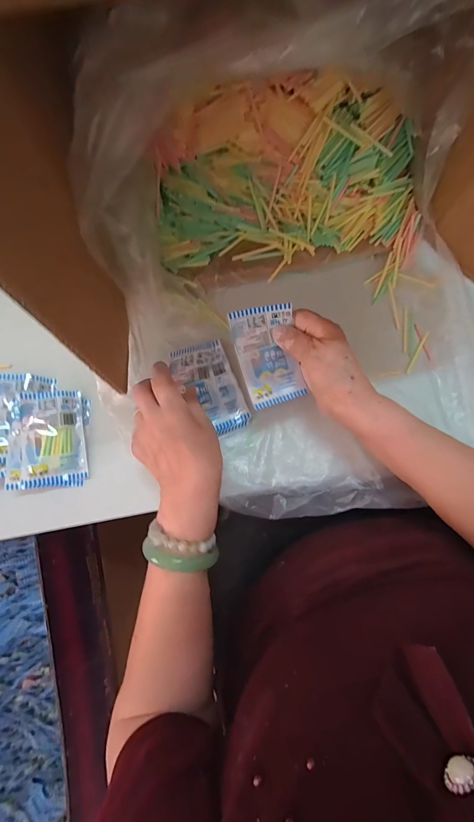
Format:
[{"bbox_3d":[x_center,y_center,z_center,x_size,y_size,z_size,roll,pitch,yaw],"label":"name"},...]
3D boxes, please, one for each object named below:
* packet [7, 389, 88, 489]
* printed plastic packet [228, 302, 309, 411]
[{"bbox_3d":[-0.222,0.034,0.387,0.081,0.036,0.108,-9,79,-2],"label":"packet"},{"bbox_3d":[0.034,-0.058,0.349,0.063,0.014,0.103,-18,103,-8],"label":"printed plastic packet"}]

